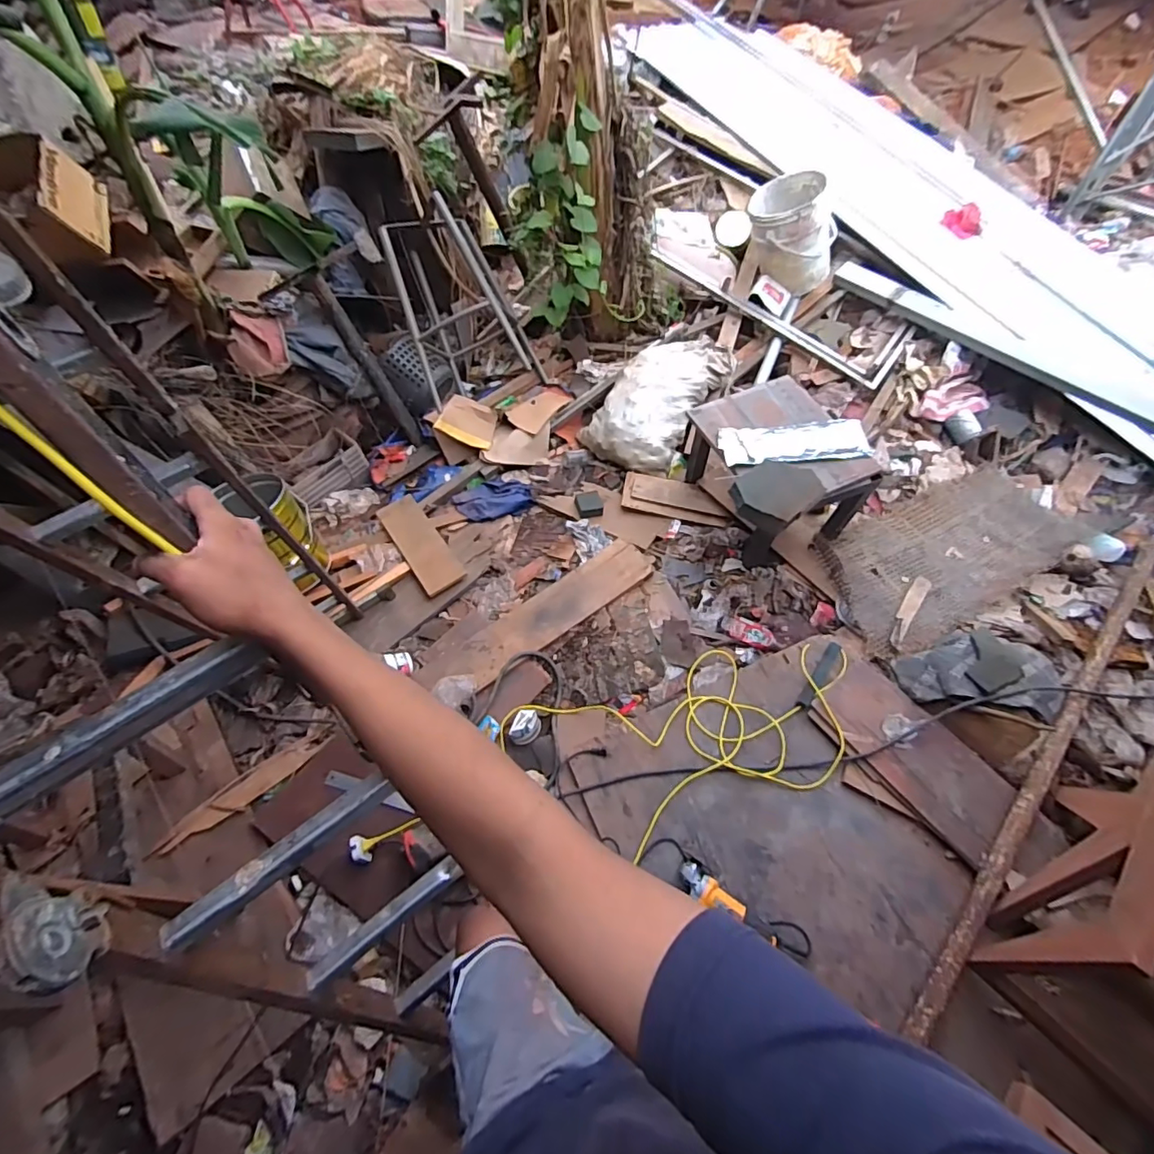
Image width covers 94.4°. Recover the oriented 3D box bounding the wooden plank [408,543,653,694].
[{"bbox_3d":[-0.131,0.143,1.889,0.883,0.035,0.208,-35,63,-13],"label":"wooden plank"}]

